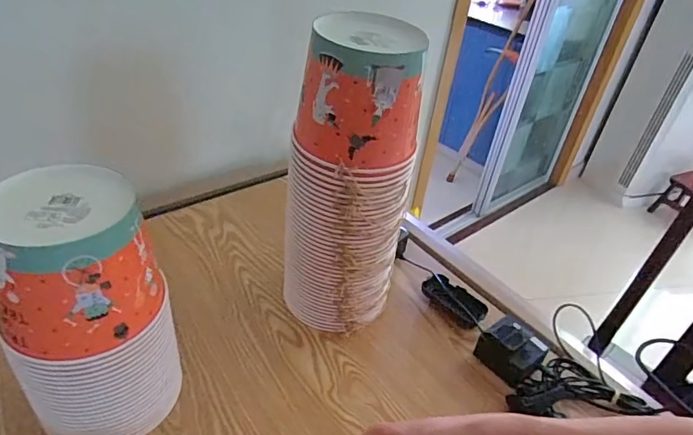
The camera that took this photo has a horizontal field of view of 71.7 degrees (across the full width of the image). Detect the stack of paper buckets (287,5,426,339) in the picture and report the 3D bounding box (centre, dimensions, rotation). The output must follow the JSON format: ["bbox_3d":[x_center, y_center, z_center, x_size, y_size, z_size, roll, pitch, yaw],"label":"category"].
[{"bbox_3d":[0.004,-0.030,0.640,0.149,0.425,0.130,9,37,3],"label":"stack of paper buckets"}]

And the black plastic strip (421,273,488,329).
[{"bbox_3d":[0.176,0.134,0.781,0.056,0.025,0.103,-27,49,-36],"label":"black plastic strip"}]

